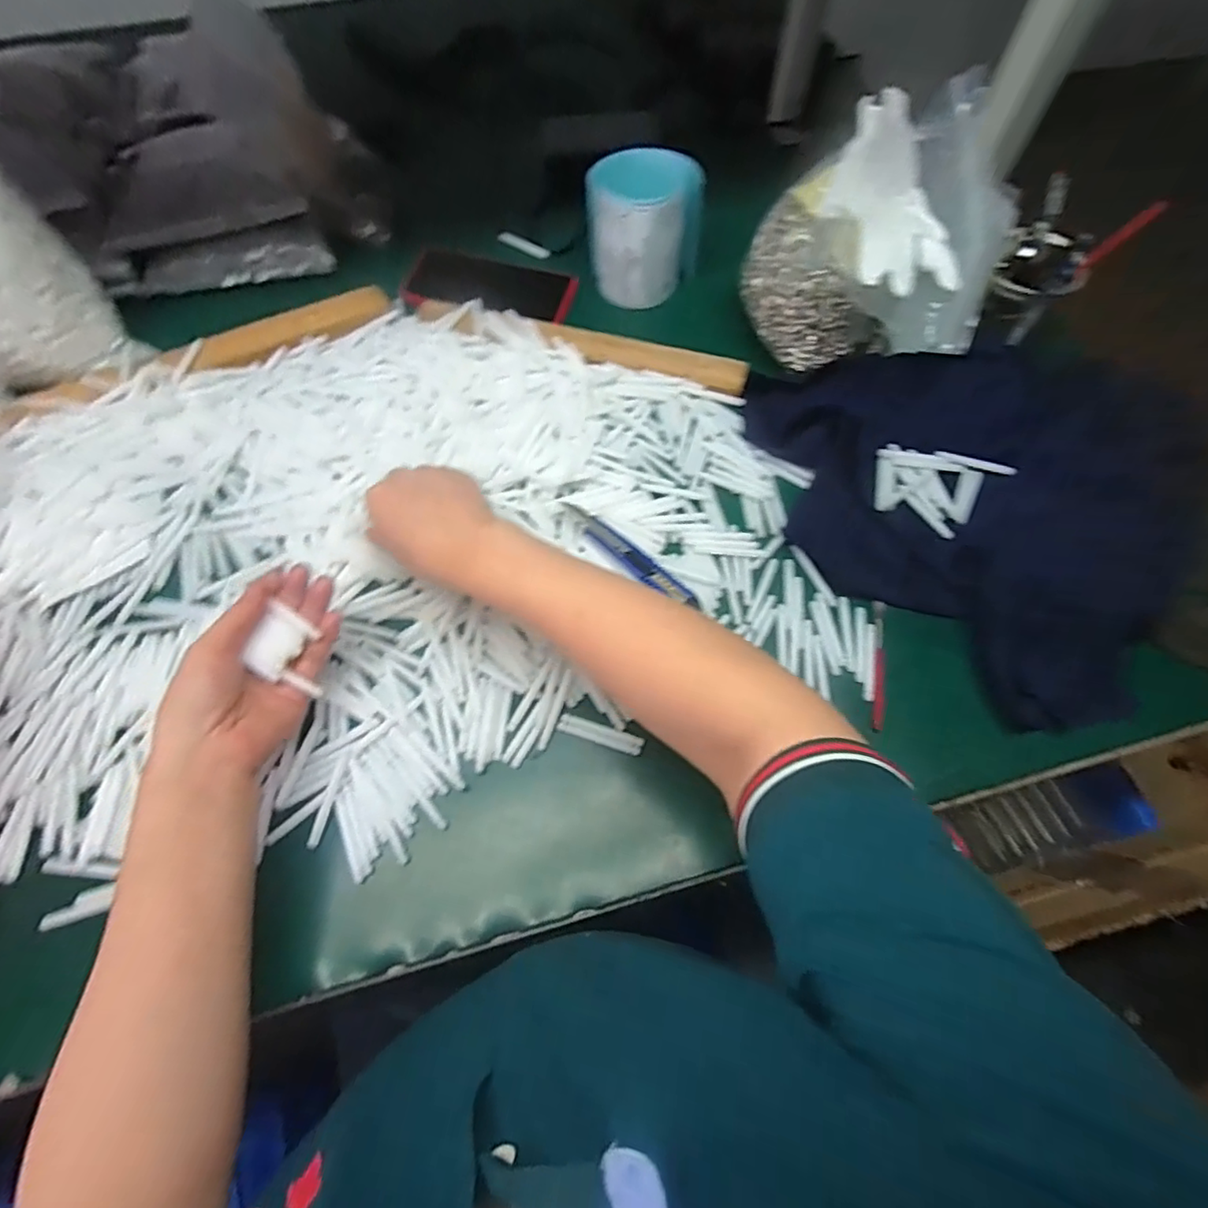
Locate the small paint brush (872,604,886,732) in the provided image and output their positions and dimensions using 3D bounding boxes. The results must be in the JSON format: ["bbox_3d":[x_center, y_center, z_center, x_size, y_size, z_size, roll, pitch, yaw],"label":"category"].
[{"bbox_3d":[0.201,0.042,0.439,0.008,0.006,0.101,11,68,4],"label":"small paint brush"}]

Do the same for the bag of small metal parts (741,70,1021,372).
[{"bbox_3d":[0.222,-0.297,0.505,0.189,0.152,0.154,22,69,9],"label":"bag of small metal parts"}]

